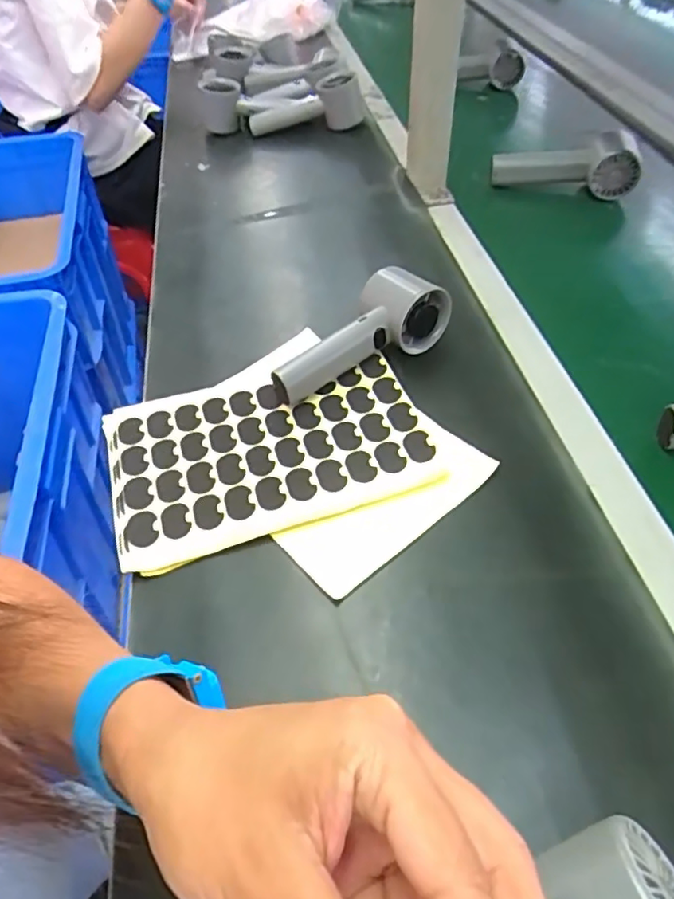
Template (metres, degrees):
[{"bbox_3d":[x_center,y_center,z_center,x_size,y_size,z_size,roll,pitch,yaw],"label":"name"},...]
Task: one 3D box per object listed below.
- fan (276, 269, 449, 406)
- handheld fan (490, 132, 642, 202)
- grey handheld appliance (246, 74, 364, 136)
[{"bbox_3d":[0.011,-0.095,0.492,0.153,0.050,0.056,-25,51,-19],"label":"fan"},{"bbox_3d":[0.258,-0.324,0.696,0.155,0.051,0.049,5,48,7],"label":"handheld fan"},{"bbox_3d":[-0.042,-0.477,0.853,0.157,0.061,0.057,-3,46,21],"label":"grey handheld appliance"}]

